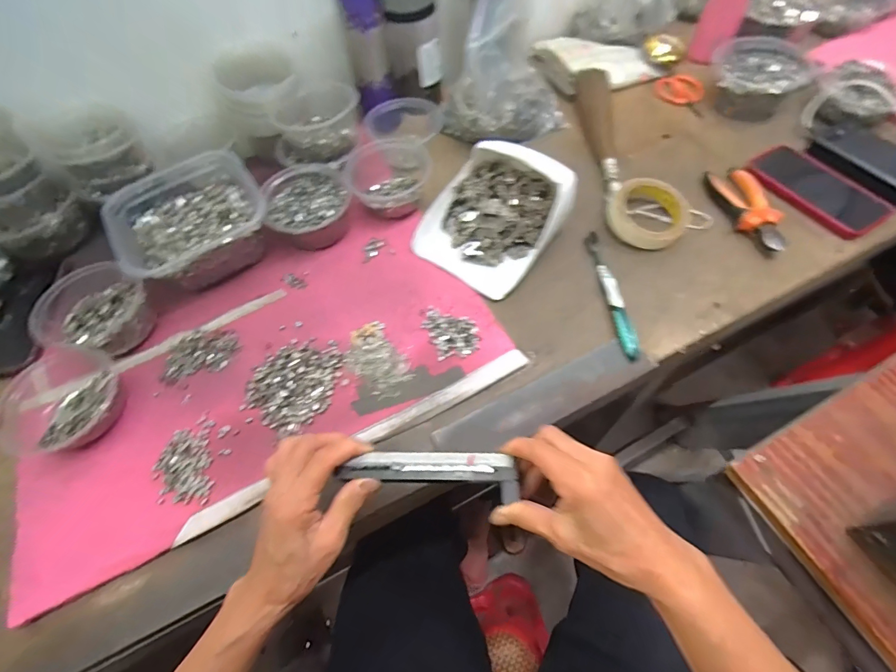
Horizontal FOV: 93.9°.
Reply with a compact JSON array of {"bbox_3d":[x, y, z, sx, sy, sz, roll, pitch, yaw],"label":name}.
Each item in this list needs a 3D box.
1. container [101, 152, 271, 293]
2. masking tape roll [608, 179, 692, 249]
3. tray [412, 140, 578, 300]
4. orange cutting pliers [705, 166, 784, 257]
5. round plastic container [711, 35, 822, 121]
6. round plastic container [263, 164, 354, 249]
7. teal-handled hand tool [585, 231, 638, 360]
[{"bbox_3d":[-0.337,-0.156,0.550,0.175,0.065,0.189,-35,68,-14],"label":"container"},{"bbox_3d":[0.257,-0.158,0.539,0.096,0.032,0.091,-1,64,2],"label":"masking tape roll"},{"bbox_3d":[0.057,-0.157,0.522,0.157,0.071,0.172,31,68,18],"label":"tray"},{"bbox_3d":[0.390,-0.169,0.542,0.049,0.026,0.142,-11,64,-3],"label":"orange cutting pliers"},{"bbox_3d":[0.488,-0.409,0.661,0.126,0.058,0.135,-2,59,3],"label":"round plastic container"},{"bbox_3d":[-0.183,-0.174,0.561,0.106,0.056,0.114,-2,59,3],"label":"round plastic container"},{"bbox_3d":[0.193,-0.054,0.495,0.017,0.019,0.173,-6,64,-1],"label":"teal-handled hand tool"}]

